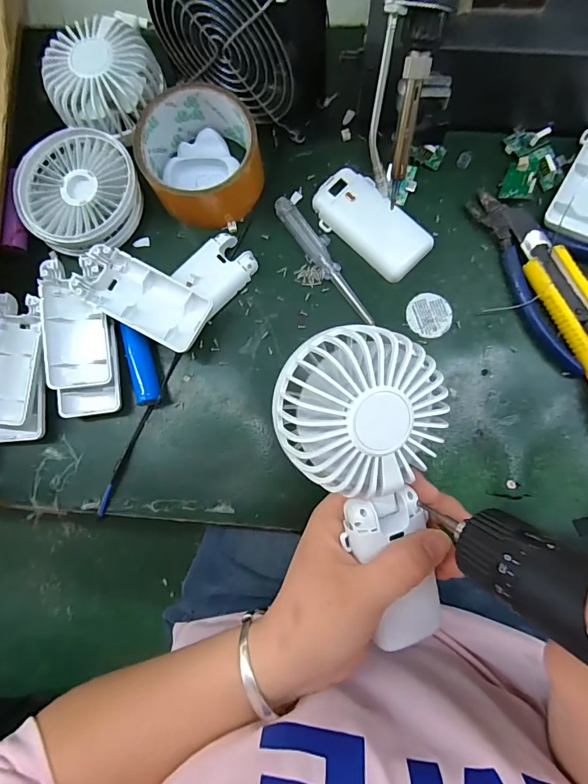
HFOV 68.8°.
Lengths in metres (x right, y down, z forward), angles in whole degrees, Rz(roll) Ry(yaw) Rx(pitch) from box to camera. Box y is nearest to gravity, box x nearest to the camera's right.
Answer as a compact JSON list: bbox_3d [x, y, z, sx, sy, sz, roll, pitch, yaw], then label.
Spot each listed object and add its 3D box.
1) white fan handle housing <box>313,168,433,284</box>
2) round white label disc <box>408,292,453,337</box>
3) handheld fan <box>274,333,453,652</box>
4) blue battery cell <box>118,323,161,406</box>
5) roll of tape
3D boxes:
[{"bbox_3d":[0.057,-0.127,0.323,0.092,0.017,0.047,43,88,7],"label":"white fan handle housing"},{"bbox_3d":[0.101,-0.057,0.318,0.033,0.004,0.033,0,84,4],"label":"round white label disc"},{"bbox_3d":[0.046,0.057,0.227,0.080,0.029,0.178,-15,106,2],"label":"handheld fan"},{"bbox_3d":[-0.114,-0.020,0.320,0.018,0.020,0.062,-15,83,2],"label":"blue battery cell"},{"bbox_3d":[-0.070,-0.177,0.325,0.083,0.043,0.089,0,84,4],"label":"roll of tape"}]

